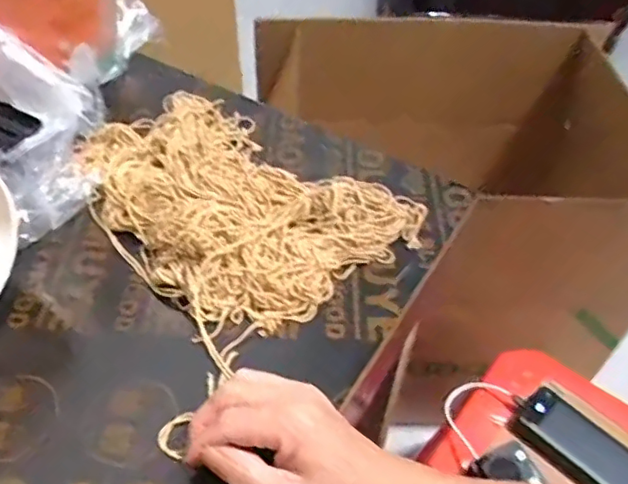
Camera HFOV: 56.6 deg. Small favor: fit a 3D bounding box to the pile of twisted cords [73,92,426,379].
[{"bbox_3d":[-0.075,-0.057,0.541,0.231,0.038,0.301,-33,56,-27],"label":"pile of twisted cords"}]

